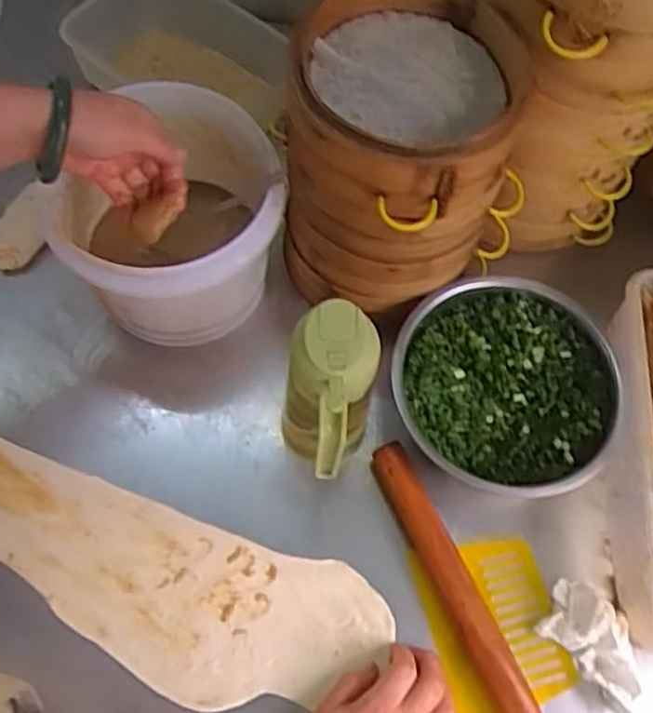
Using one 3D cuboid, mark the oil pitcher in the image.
[{"bbox_3d":[-0.002,0.039,0.558,0.071,0.175,0.093,7,66,0],"label":"oil pitcher"}]

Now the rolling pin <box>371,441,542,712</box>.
[{"bbox_3d":[0.112,0.205,0.573,0.030,0.034,0.291,-23,70,-13],"label":"rolling pin"}]

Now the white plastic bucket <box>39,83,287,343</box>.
[{"bbox_3d":[-0.130,-0.117,0.628,0.173,0.150,0.189,1,66,-3],"label":"white plastic bucket"}]

